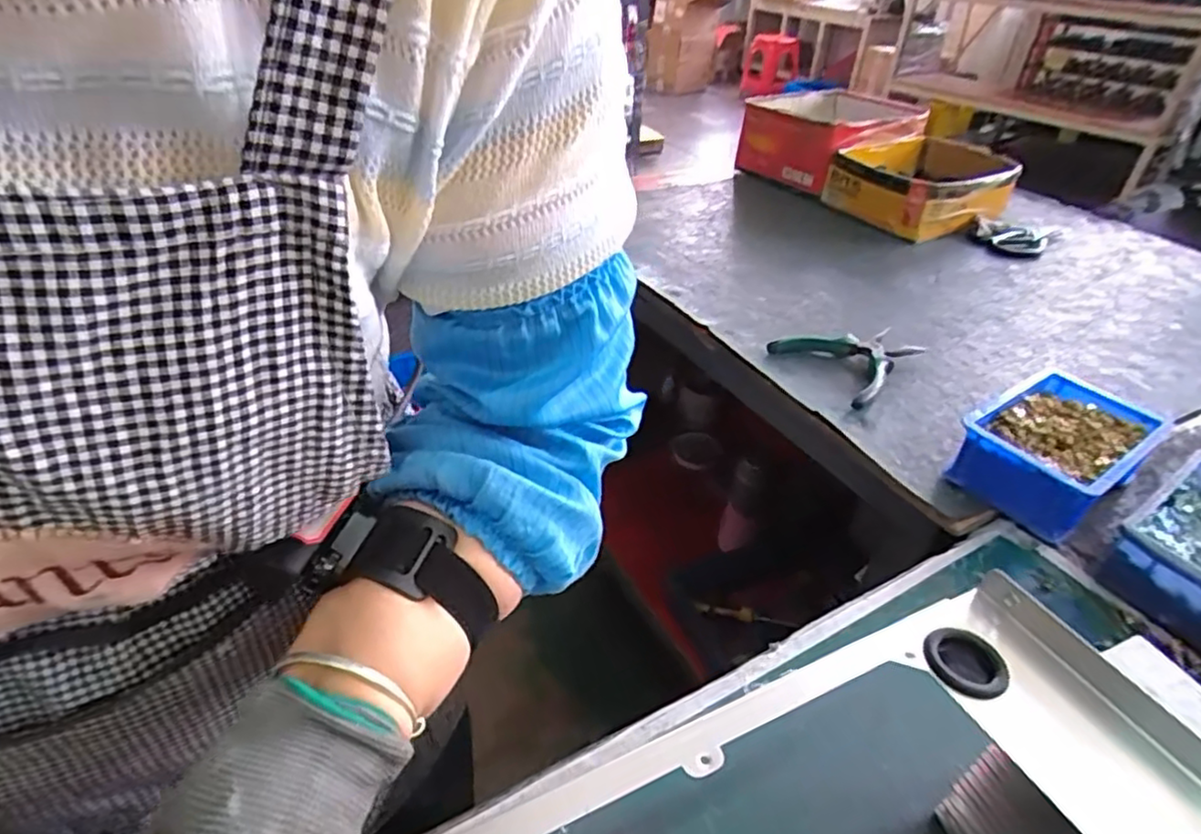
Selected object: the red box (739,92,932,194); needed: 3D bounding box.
[{"bbox_3d":[0.356,-0.429,1.059,0.202,0.128,0.213,-16,41,-25],"label":"red box"}]

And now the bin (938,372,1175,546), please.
[{"bbox_3d":[0.358,0.023,0.524,0.160,0.056,0.102,-23,44,-32],"label":"bin"}]

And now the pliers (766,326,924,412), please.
[{"bbox_3d":[0.243,-0.061,0.643,0.119,0.027,0.114,-18,41,-27],"label":"pliers"}]

